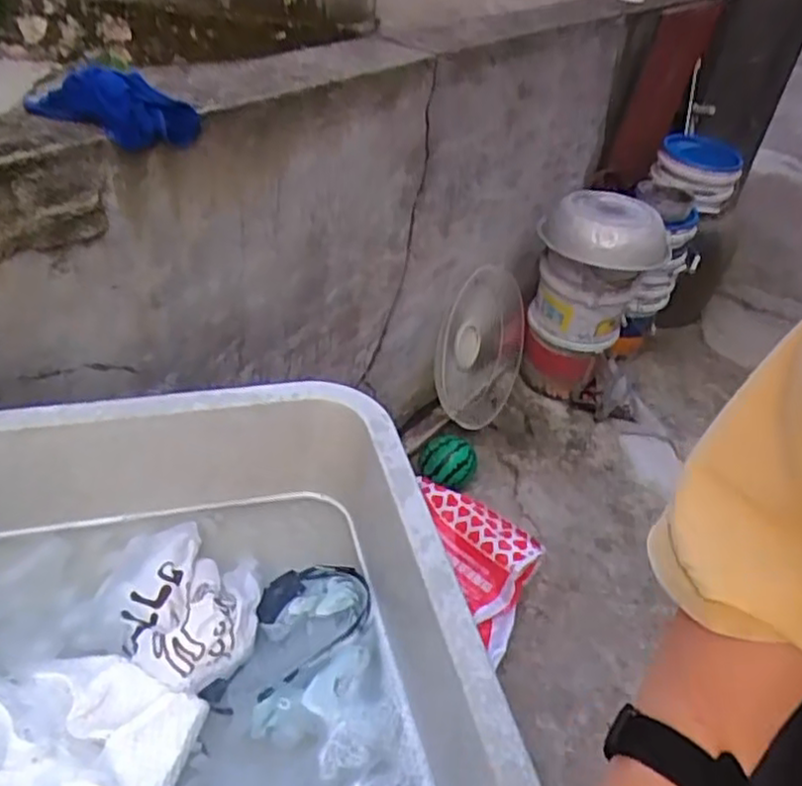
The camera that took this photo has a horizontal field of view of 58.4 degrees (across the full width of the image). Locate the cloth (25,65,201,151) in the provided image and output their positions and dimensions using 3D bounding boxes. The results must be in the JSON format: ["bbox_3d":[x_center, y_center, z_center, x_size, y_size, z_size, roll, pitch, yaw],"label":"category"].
[{"bbox_3d":[-0.370,-0.371,0.936,0.214,0.084,0.096,-9,42,-21],"label":"cloth"}]

